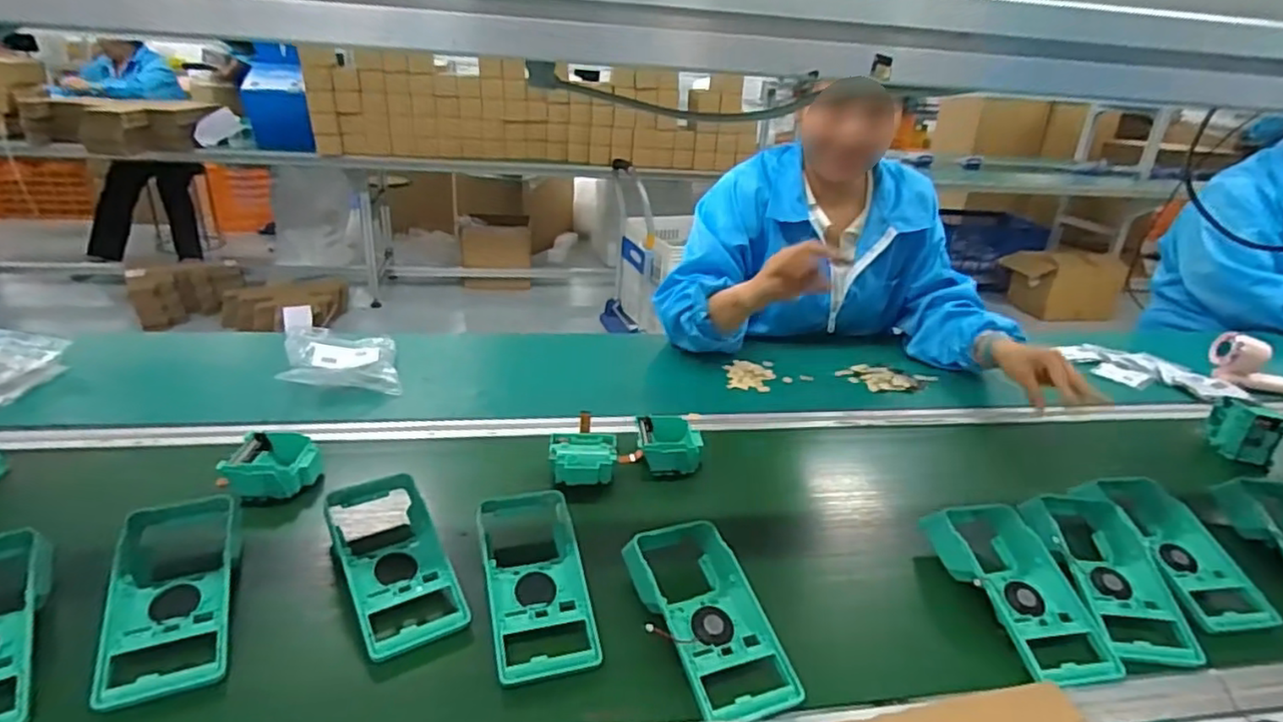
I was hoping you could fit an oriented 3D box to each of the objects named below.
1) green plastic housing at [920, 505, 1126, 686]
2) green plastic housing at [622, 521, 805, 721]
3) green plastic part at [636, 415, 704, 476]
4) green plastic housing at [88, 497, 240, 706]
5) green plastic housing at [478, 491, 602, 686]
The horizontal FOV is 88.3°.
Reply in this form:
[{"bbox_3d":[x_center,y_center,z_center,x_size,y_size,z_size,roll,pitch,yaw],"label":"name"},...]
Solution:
[{"bbox_3d":[0.341,0.198,0.608,0.101,0.045,0.196,-1,26,-11],"label":"green plastic housing"},{"bbox_3d":[0.052,0.199,0.539,0.096,0.037,0.181,-5,27,-18],"label":"green plastic housing"},{"bbox_3d":[0.034,0.098,0.786,0.073,0.036,0.078,1,26,-5],"label":"green plastic part"},{"bbox_3d":[-0.368,0.178,0.517,0.081,0.058,0.167,-7,28,-22],"label":"green plastic housing"},{"bbox_3d":[-0.091,0.180,0.573,0.087,0.048,0.196,-4,26,-16],"label":"green plastic housing"}]

